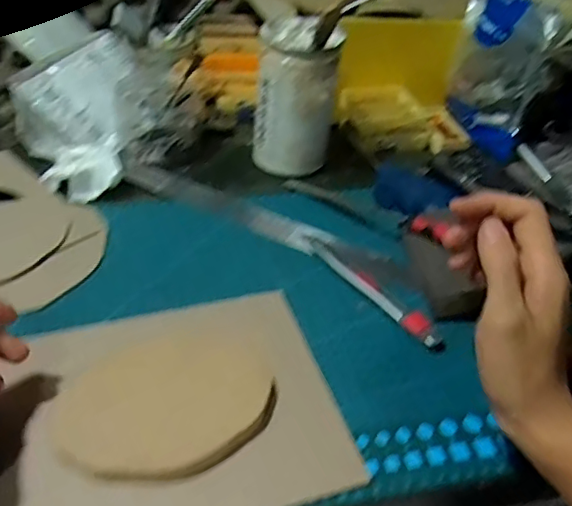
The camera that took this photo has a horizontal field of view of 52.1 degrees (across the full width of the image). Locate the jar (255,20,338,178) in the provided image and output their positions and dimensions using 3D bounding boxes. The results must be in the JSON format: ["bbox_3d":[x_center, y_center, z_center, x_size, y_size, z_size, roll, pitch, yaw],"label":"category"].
[{"bbox_3d":[0.009,-0.146,0.562,0.074,0.131,0.073,8,40,0],"label":"jar"}]

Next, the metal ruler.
[{"bbox_3d":[-0.021,-0.030,0.517,0.289,0.007,0.033,22,38,21],"label":"metal ruler"}]

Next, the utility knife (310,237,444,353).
[{"bbox_3d":[0.066,0.026,0.456,0.017,0.010,0.140,-25,49,-31],"label":"utility knife"}]

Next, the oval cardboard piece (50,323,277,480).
[{"bbox_3d":[-0.072,0.089,0.365,0.132,0.014,0.097,-19,46,-26],"label":"oval cardboard piece"}]

